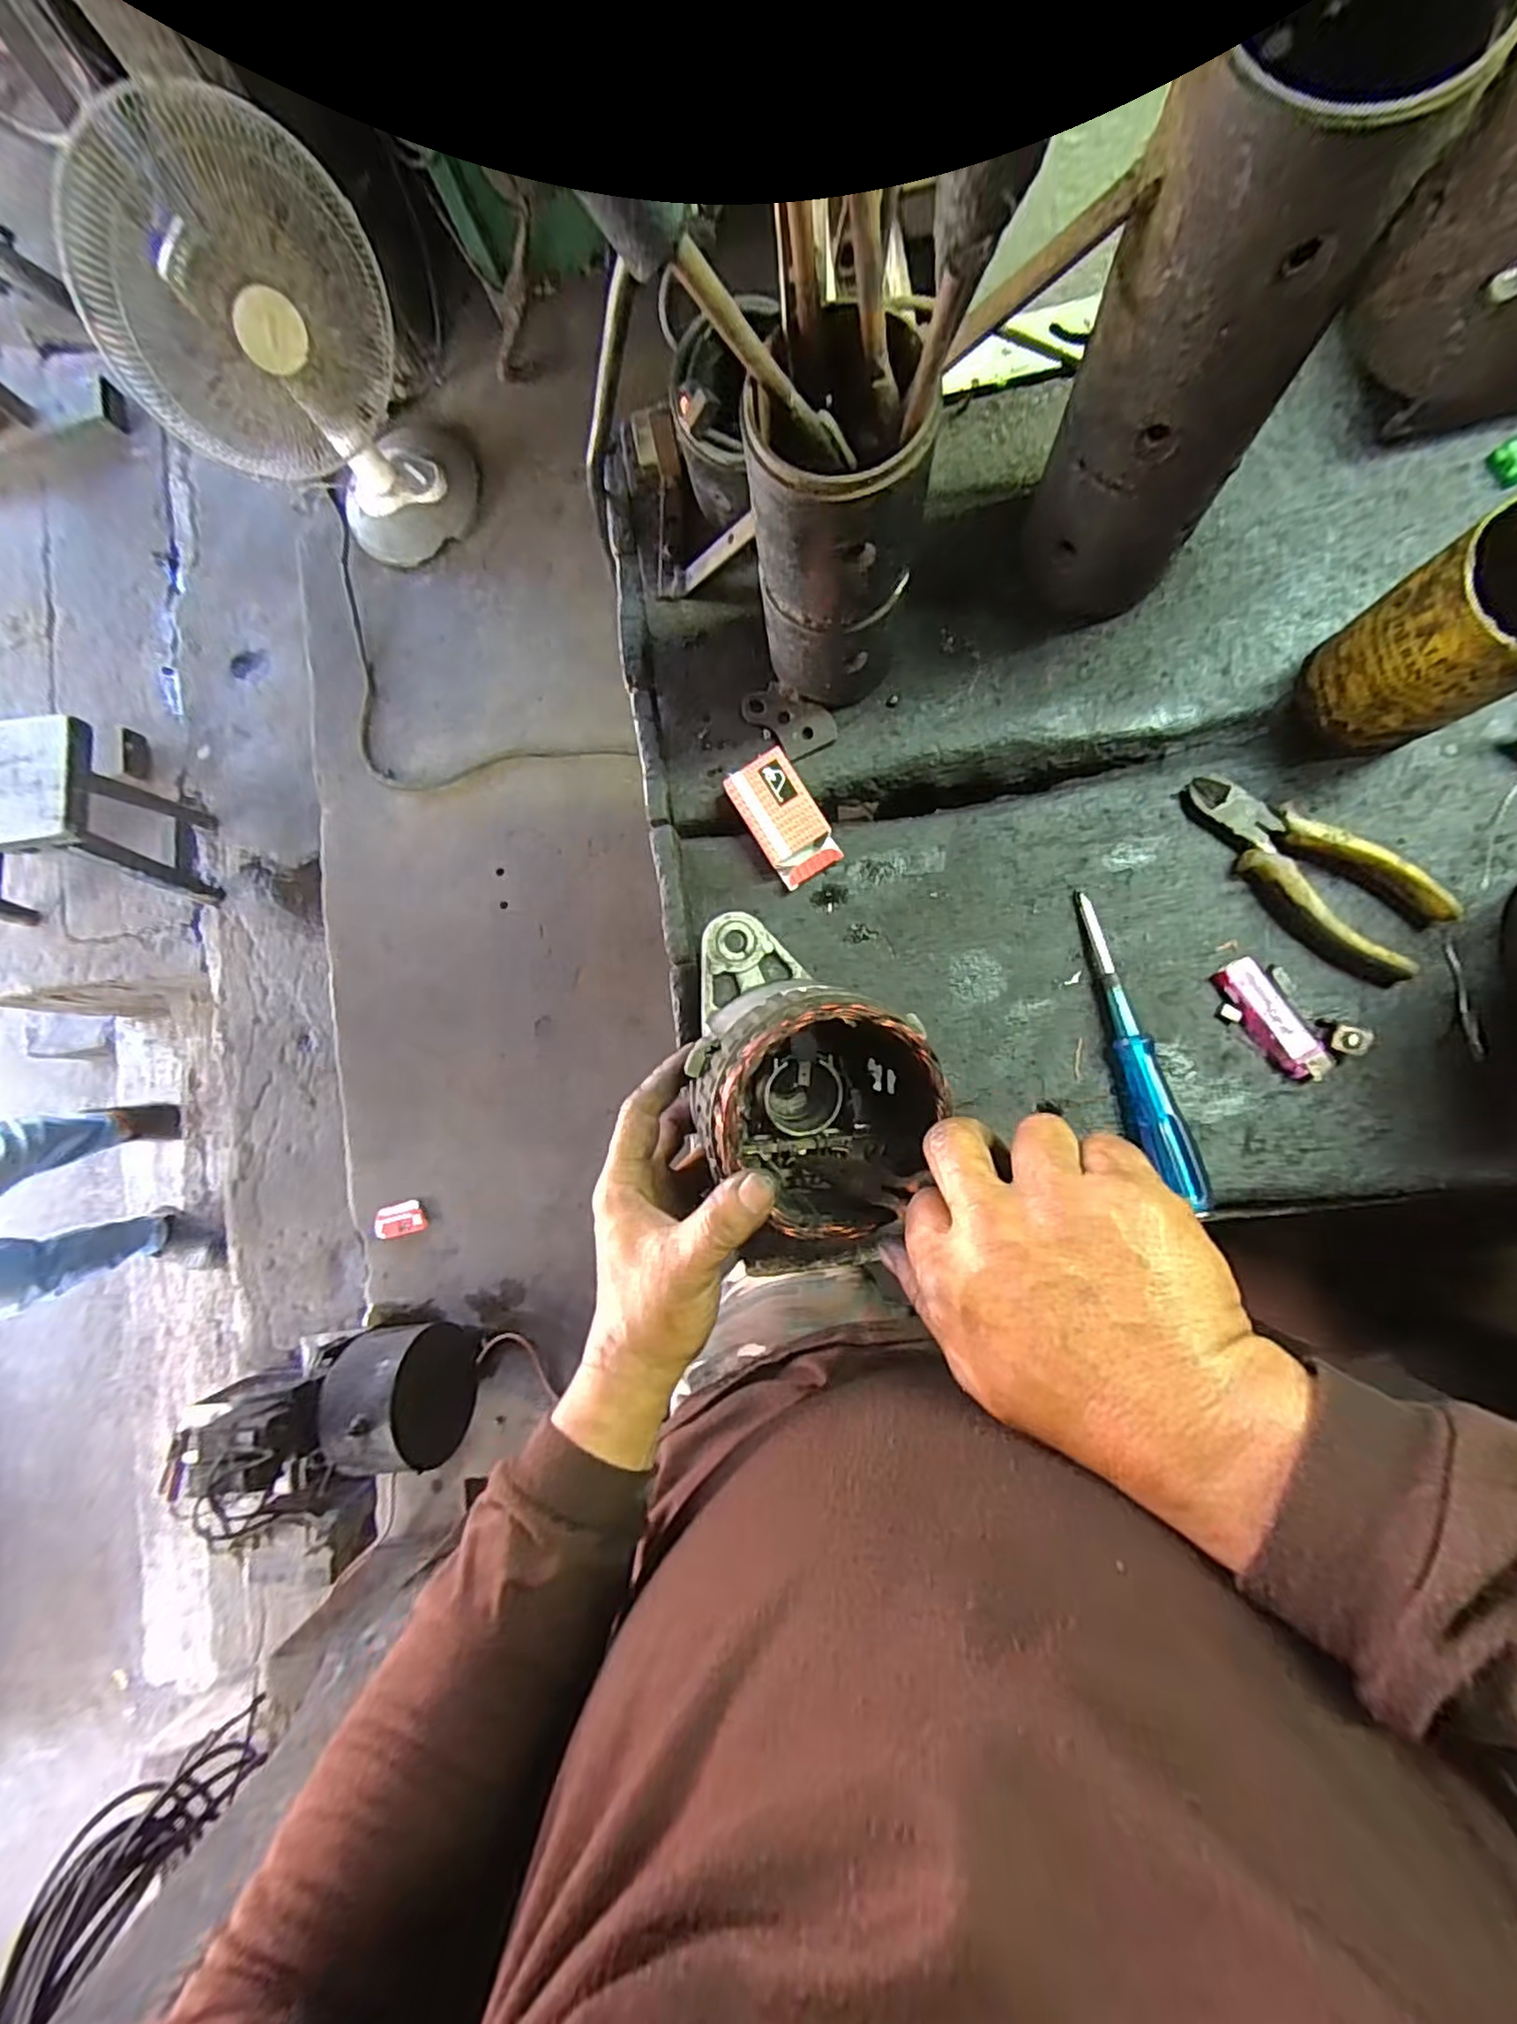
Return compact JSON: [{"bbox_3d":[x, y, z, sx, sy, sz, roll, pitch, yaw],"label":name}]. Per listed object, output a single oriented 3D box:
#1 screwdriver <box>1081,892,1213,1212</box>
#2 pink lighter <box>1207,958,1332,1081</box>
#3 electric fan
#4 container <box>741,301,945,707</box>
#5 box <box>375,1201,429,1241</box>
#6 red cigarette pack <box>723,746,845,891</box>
[{"bbox_3d":[0.224,0.020,0.406,0.028,0.025,0.184,-15,84,6],"label":"screwdriver"},{"bbox_3d":[0.302,0.004,0.406,0.027,0.014,0.077,-34,82,4],"label":"pink lighter"},{"bbox_3d":[-0.782,-1.085,1.167,0.392,0.595,0.271,-36,82,3],"label":"electric fan"},{"bbox_3d":[0.044,-0.235,0.356,0.073,0.184,0.073,-1,85,7],"label":"container"},{"bbox_3d":[-0.688,0.398,1.328,0.085,0.021,0.062,-13,80,-15],"label":"box"},{"bbox_3d":[0.016,-0.121,0.433,0.042,0.019,0.077,-33,82,4],"label":"red cigarette pack"}]

